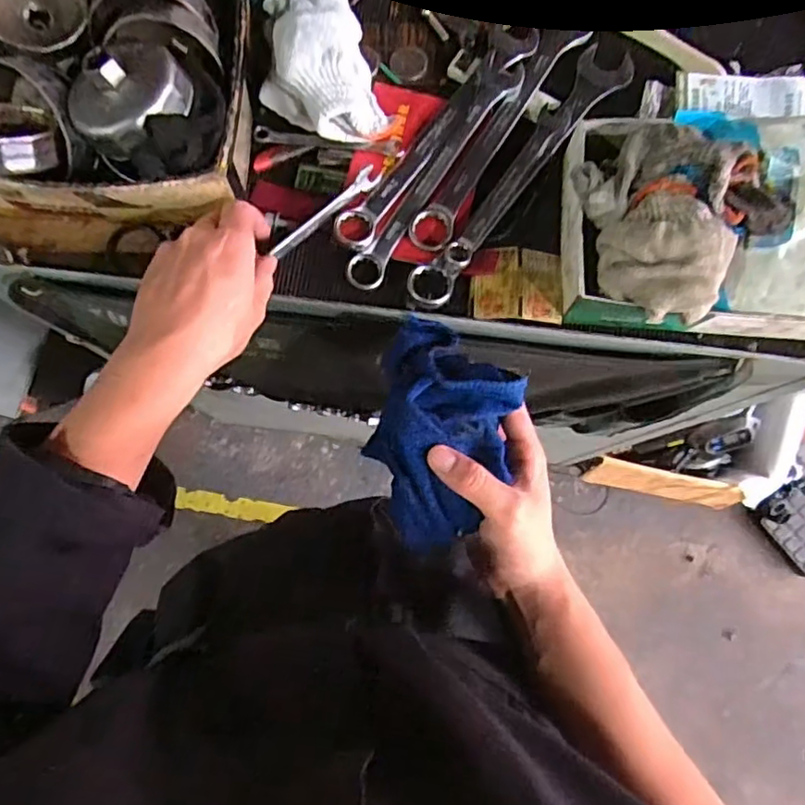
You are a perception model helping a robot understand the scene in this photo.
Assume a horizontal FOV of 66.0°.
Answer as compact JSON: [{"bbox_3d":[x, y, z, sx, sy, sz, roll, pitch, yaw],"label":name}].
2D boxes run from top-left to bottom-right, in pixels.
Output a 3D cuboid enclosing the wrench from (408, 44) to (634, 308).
[{"bbox_3d":[0.097,-0.182,0.484,0.041,0.014,0.275,35,80,6],"label":"wrench"}]

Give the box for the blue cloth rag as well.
[{"bbox_3d":[0.026,0.015,0.410,0.086,0.076,0.157,11,78,1],"label":"blue cloth rag"}]

